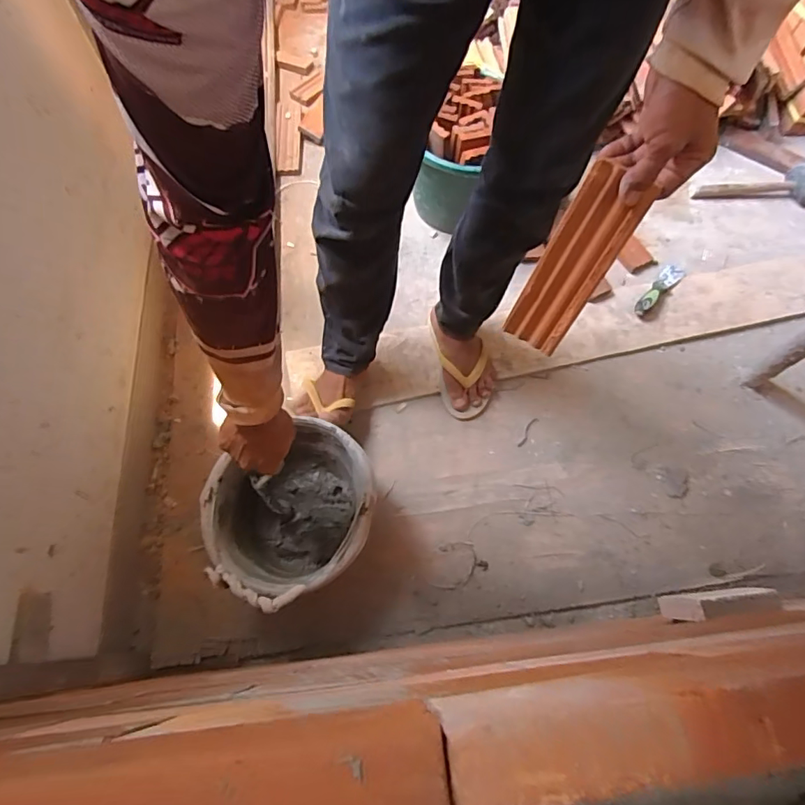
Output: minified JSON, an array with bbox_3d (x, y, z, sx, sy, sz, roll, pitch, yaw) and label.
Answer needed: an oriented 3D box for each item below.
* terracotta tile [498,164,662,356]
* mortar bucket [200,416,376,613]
[{"bbox_3d":[0.168,-0.134,0.497,0.062,0.180,0.007,28,37,5],"label":"terracotta tile"},{"bbox_3d":[-0.157,0.180,0.775,0.242,0.200,0.220,0,66,-1],"label":"mortar bucket"}]

